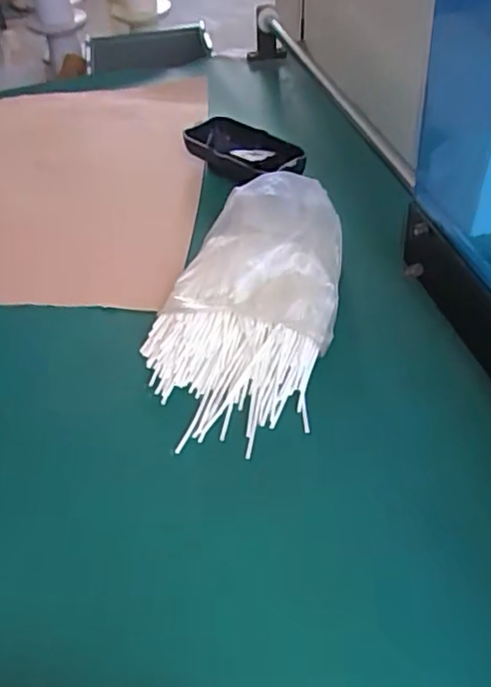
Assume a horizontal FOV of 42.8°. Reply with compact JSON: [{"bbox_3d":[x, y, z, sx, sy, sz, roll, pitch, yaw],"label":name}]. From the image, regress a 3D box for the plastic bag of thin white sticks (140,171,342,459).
[{"bbox_3d":[0.001,-0.029,0.396,0.109,0.055,0.198,10,47,14],"label":"plastic bag of thin white sticks"}]

